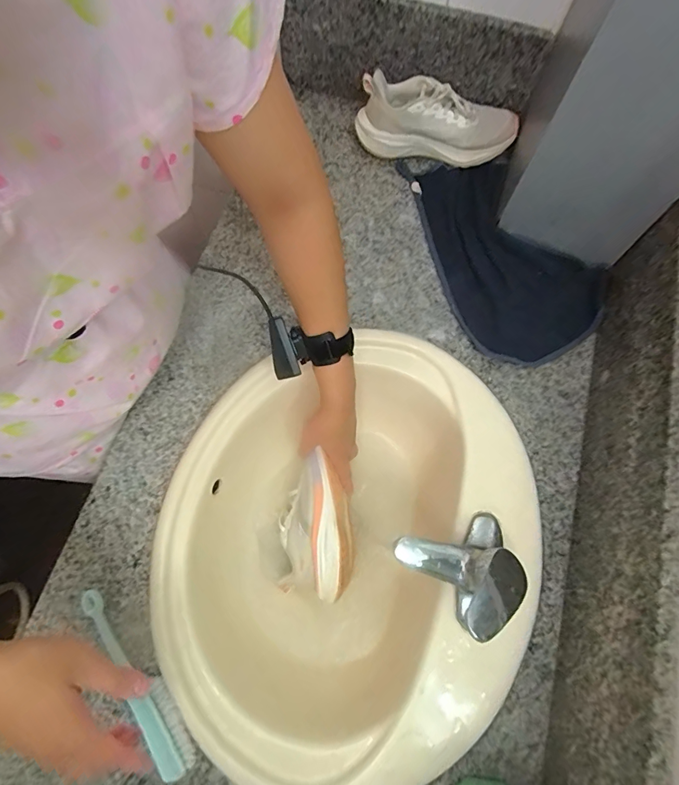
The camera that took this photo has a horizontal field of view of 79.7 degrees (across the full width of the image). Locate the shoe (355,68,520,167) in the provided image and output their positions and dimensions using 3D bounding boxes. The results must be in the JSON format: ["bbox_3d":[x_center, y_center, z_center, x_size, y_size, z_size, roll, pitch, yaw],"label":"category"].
[{"bbox_3d":[0.152,-0.429,0.647,0.246,0.089,0.082,5,73,-1],"label":"shoe"}]

